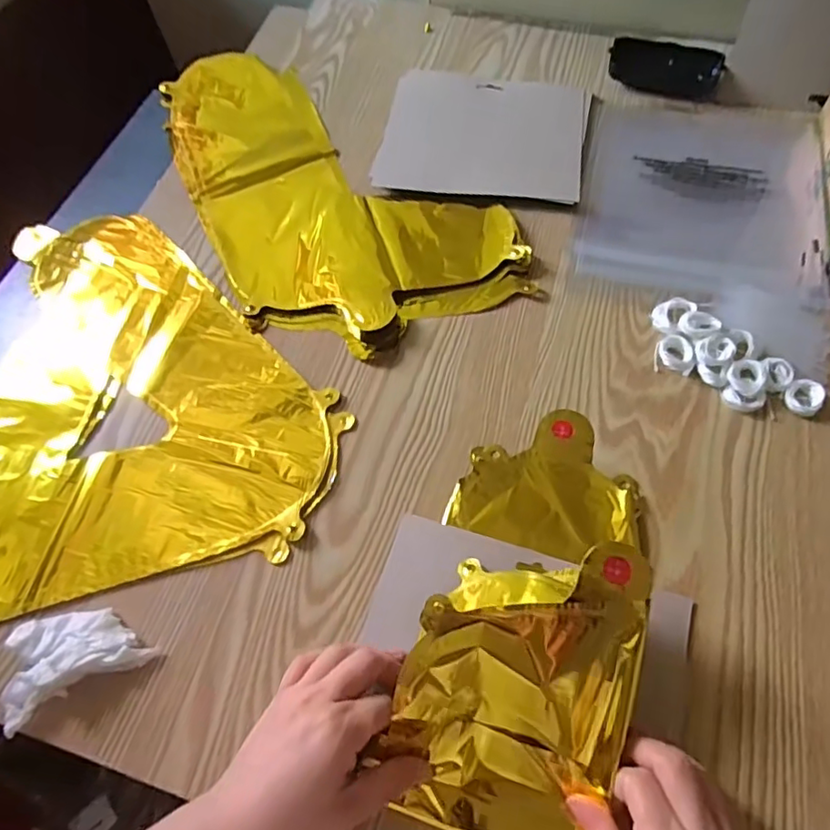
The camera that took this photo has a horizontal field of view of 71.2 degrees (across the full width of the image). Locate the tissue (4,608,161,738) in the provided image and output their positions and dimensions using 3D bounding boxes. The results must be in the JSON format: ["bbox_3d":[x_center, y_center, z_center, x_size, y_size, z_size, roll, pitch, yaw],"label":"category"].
[{"bbox_3d":[-0.216,0.147,0.361,0.084,0.020,0.058,-29,64,-11],"label":"tissue"}]

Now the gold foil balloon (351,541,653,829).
[{"bbox_3d":[0.057,0.151,0.325,0.118,0.058,0.160,15,64,11],"label":"gold foil balloon"}]

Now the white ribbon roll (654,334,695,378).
[{"bbox_3d":[0.200,-0.047,0.445,0.027,0.008,0.032,11,63,9],"label":"white ribbon roll"}]

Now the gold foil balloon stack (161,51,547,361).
[{"bbox_3d":[-0.093,-0.236,0.564,0.235,0.010,0.425,-25,63,-10],"label":"gold foil balloon stack"}]

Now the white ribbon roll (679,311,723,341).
[{"bbox_3d":[0.220,-0.069,0.450,0.026,0.012,0.024,-2,62,3],"label":"white ribbon roll"}]

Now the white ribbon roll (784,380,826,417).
[{"bbox_3d":[0.284,-0.013,0.421,0.027,0.010,0.025,-2,62,3],"label":"white ribbon roll"}]

